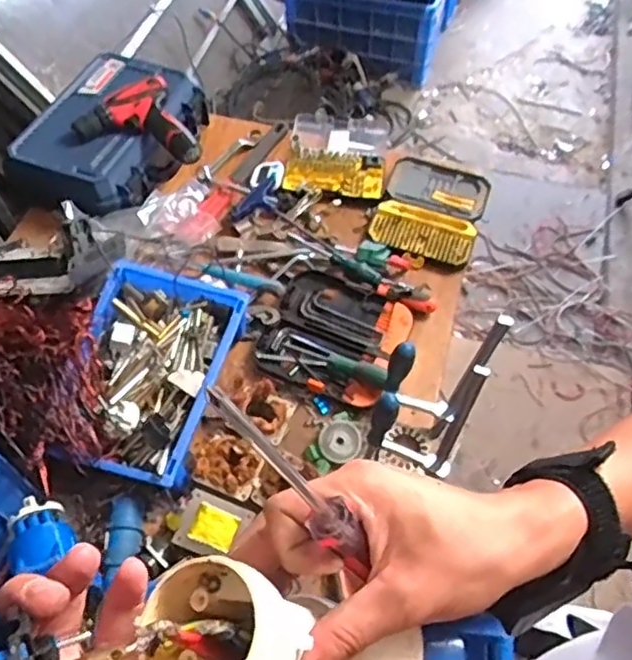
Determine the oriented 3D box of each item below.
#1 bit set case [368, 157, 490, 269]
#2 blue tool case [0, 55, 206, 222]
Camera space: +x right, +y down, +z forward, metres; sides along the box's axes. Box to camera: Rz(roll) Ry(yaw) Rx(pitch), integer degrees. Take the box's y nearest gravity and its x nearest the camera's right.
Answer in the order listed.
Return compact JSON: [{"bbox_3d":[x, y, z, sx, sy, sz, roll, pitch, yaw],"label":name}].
[{"bbox_3d":[0.214,-0.232,1.158,0.182,0.025,0.250,17,58,12],"label":"bit set case"},{"bbox_3d":[-0.372,-0.373,1.174,0.292,0.090,0.362,18,58,12],"label":"blue tool case"}]

